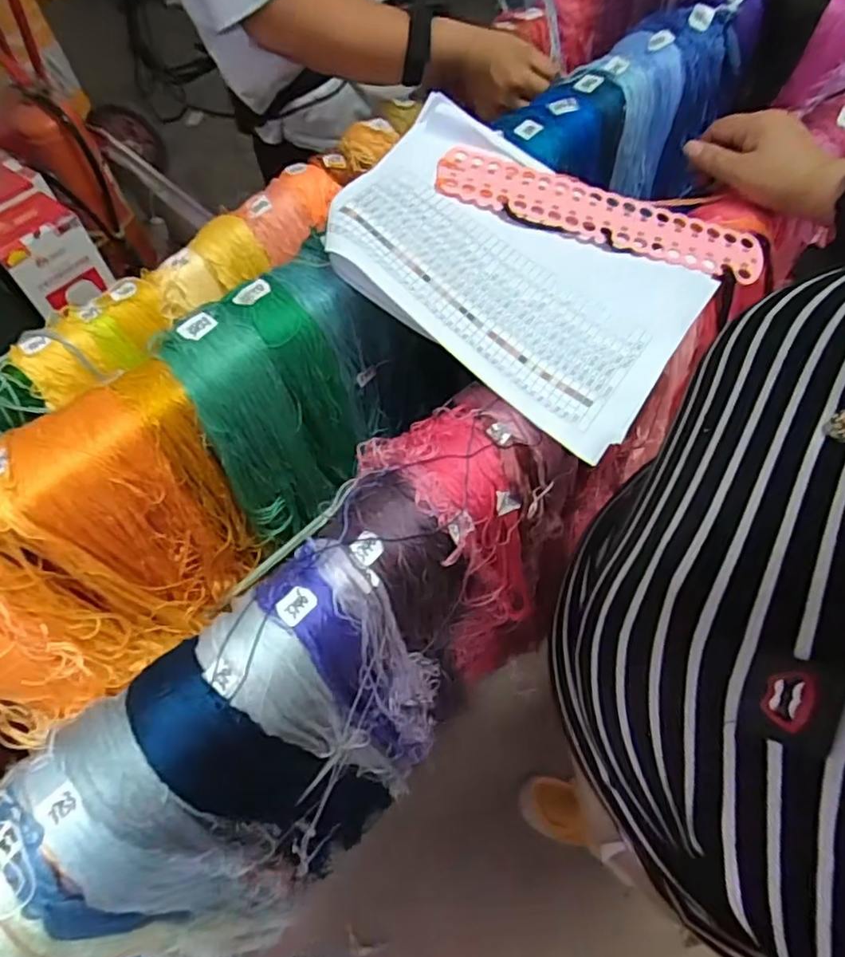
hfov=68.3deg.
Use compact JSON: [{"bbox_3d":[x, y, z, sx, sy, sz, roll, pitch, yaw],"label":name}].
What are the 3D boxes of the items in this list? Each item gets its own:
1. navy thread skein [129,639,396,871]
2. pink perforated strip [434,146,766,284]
[{"bbox_3d":[-0.135,0.285,0.596,0.123,0.504,0.087,35,68,22],"label":"navy thread skein"},{"bbox_3d":[0.160,-0.238,0.559,0.294,0.006,0.061,17,69,0],"label":"pink perforated strip"}]

